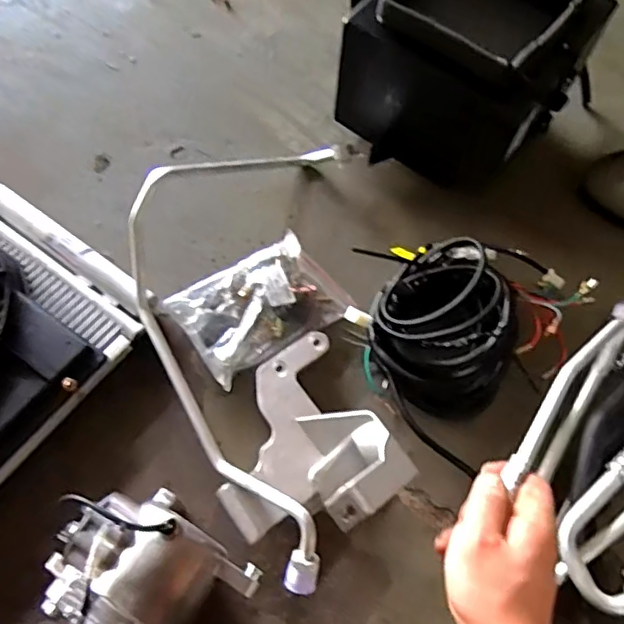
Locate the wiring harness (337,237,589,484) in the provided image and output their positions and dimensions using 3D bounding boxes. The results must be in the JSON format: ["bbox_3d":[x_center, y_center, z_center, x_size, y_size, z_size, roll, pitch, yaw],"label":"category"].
[{"bbox_3d":[0.167,-0.001,0.615,0.240,0.091,0.197,-41,73,-18],"label":"wiring harness"}]

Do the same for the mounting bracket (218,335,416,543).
[{"bbox_3d":[-0.021,0.105,0.528,0.149,0.167,0.197,-20,67,-11],"label":"mounting bracket"}]

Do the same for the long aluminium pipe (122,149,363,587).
[{"bbox_3d":[-0.088,0.004,0.613,0.234,0.088,0.504,6,65,1],"label":"long aluminium pipe"}]

